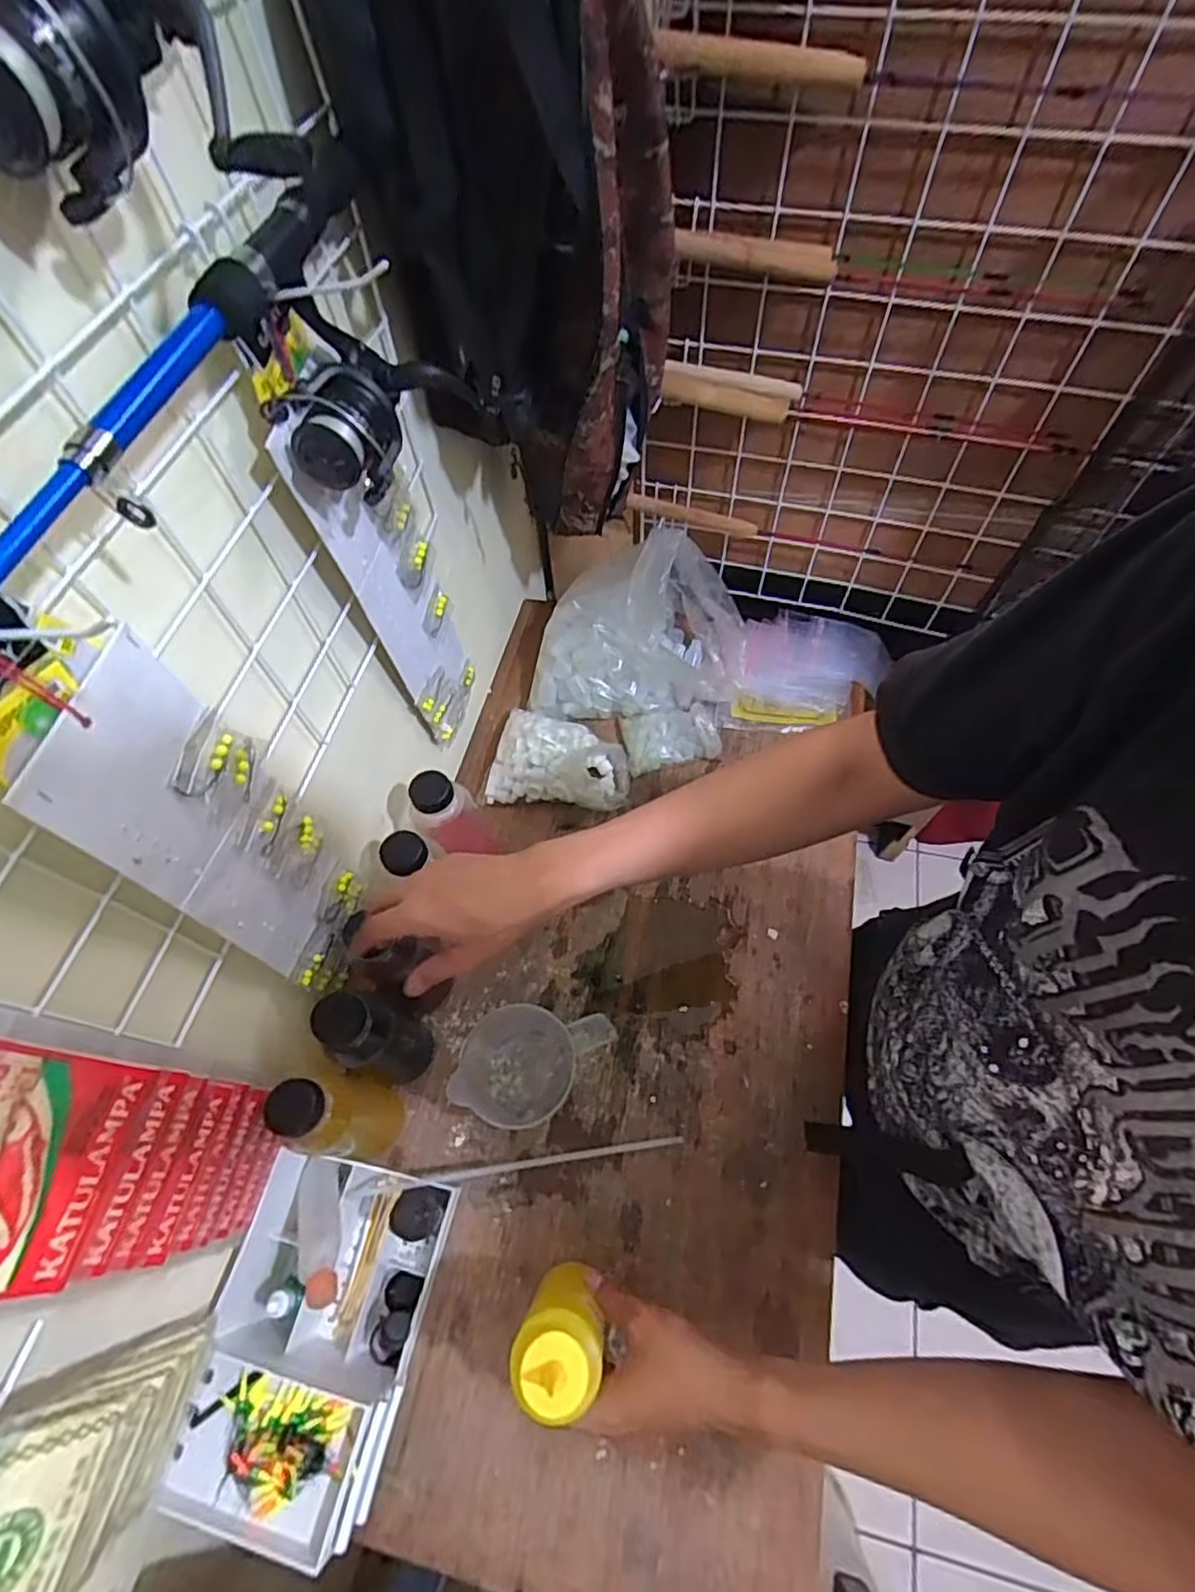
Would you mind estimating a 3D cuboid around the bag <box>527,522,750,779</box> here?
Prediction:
[{"bbox_3d":[0.049,-0.190,0.802,0.240,0.194,0.210,21,65,13],"label":"bag"}]

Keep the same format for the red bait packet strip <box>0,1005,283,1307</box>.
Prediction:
[{"bbox_3d":[-0.259,0.202,0.369,0.029,0.347,0.115,8,62,7],"label":"red bait packet strip"}]

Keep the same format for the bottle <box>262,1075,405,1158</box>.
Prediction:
[{"bbox_3d":[-0.220,0.278,0.578,0.051,0.188,0.061,6,62,6],"label":"bottle"}]

